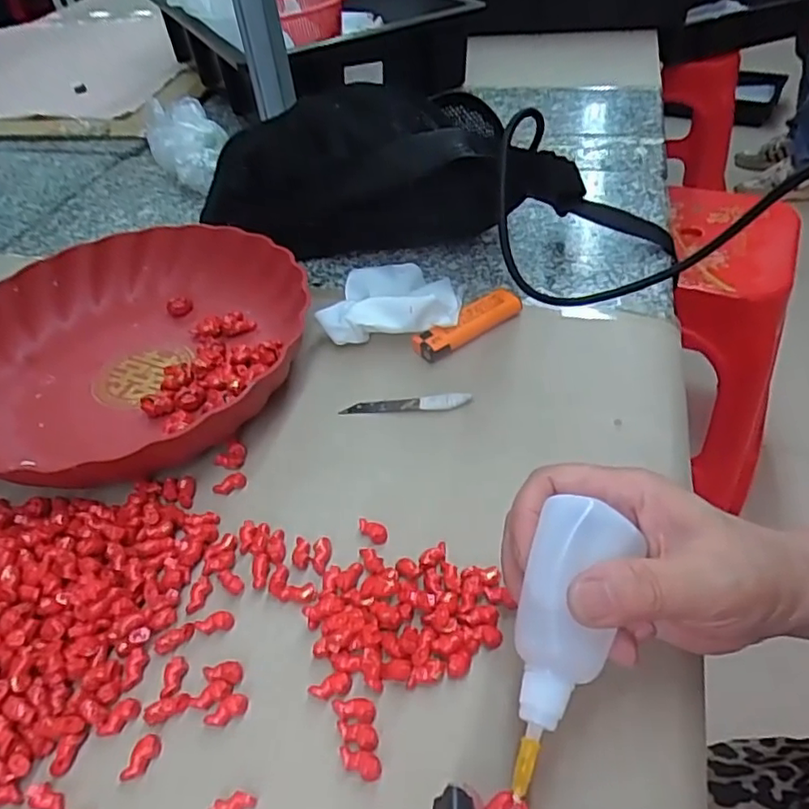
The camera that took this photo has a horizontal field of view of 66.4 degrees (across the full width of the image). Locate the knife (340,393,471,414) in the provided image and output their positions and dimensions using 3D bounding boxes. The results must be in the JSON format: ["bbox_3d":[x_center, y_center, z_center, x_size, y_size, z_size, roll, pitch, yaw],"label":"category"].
[{"bbox_3d":[0.000,0.000,0.389,0.081,0.005,0.010,-3,46,5],"label":"knife"}]

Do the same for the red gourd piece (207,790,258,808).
[{"bbox_3d":[-0.067,0.157,0.240,0.018,0.007,0.009,-25,48,-16],"label":"red gourd piece"}]

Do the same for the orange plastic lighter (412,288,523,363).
[{"bbox_3d":[0.043,-0.057,0.429,0.081,0.013,0.026,-28,49,-19],"label":"orange plastic lighter"}]

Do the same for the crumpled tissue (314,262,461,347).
[{"bbox_3d":[-0.007,-0.082,0.449,0.094,0.034,0.094,4,47,12],"label":"crumpled tissue"}]

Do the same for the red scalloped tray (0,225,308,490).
[{"bbox_3d":[-0.200,-0.045,0.435,0.257,0.043,0.224,2,46,9],"label":"red scalloped tray"}]

